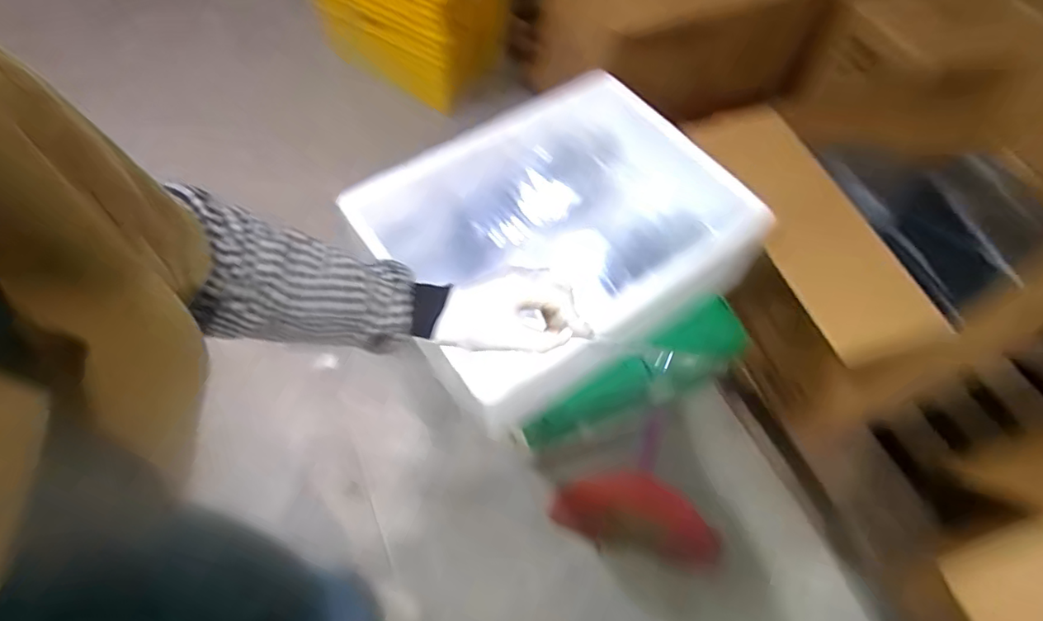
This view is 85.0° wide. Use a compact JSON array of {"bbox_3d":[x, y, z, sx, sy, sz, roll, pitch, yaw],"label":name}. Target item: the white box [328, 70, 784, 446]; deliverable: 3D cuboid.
[{"bbox_3d":[0.061,-0.129,0.936,0.531,0.155,0.414,-32,66,-21],"label":"white box"}]

